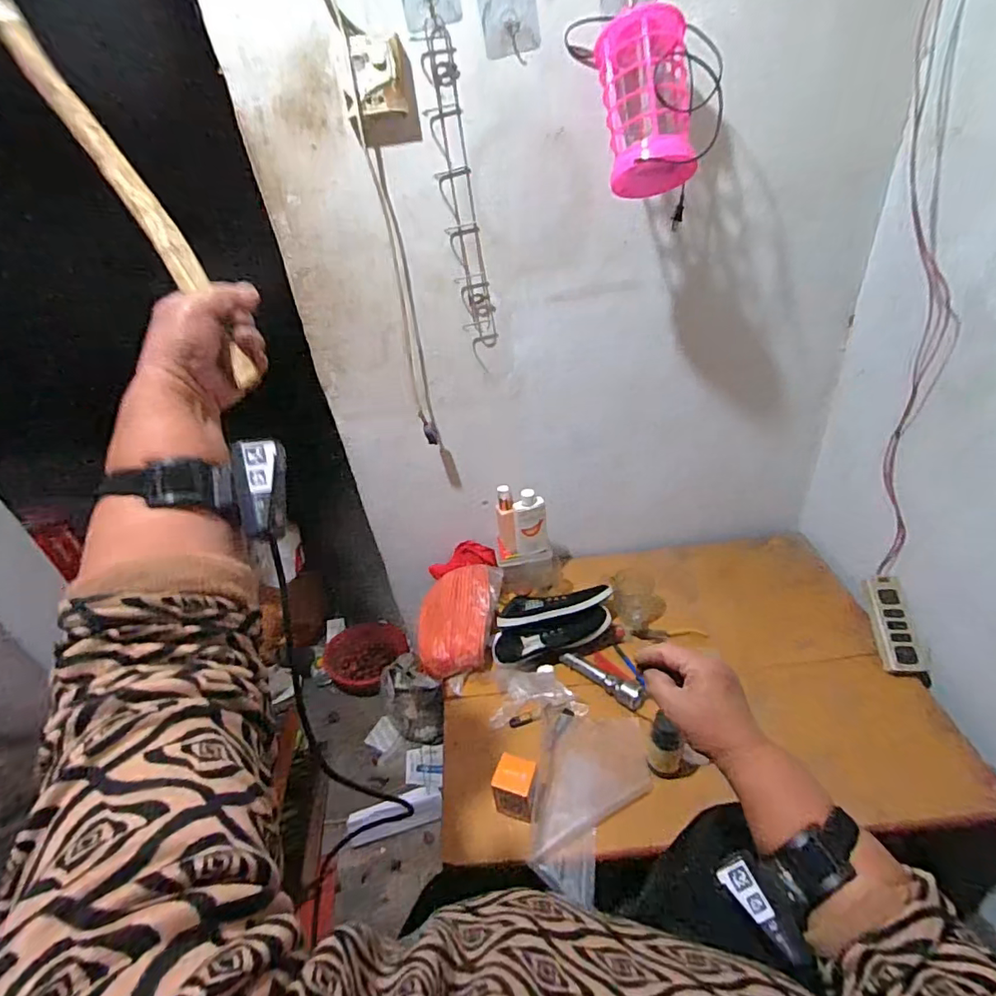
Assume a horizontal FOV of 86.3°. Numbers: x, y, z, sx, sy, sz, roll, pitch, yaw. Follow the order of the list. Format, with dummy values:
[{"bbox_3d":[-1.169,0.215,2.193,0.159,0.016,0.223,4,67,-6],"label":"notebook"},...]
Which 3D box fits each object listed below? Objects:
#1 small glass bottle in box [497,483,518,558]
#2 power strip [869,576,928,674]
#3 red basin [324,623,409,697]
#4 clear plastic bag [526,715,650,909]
[{"bbox_3d":[0.015,0.049,1.140,0.044,0.156,0.060,-7,36,1],"label":"small glass bottle in box"},{"bbox_3d":[0.716,0.228,0.970,0.057,0.031,0.176,-2,68,8],"label":"power strip"},{"bbox_3d":[-0.419,0.477,1.616,0.240,0.075,0.226,-5,36,4],"label":"red basin"},{"bbox_3d":[0.143,0.459,0.819,0.172,0.028,0.273,0,34,13],"label":"clear plastic bag"}]

